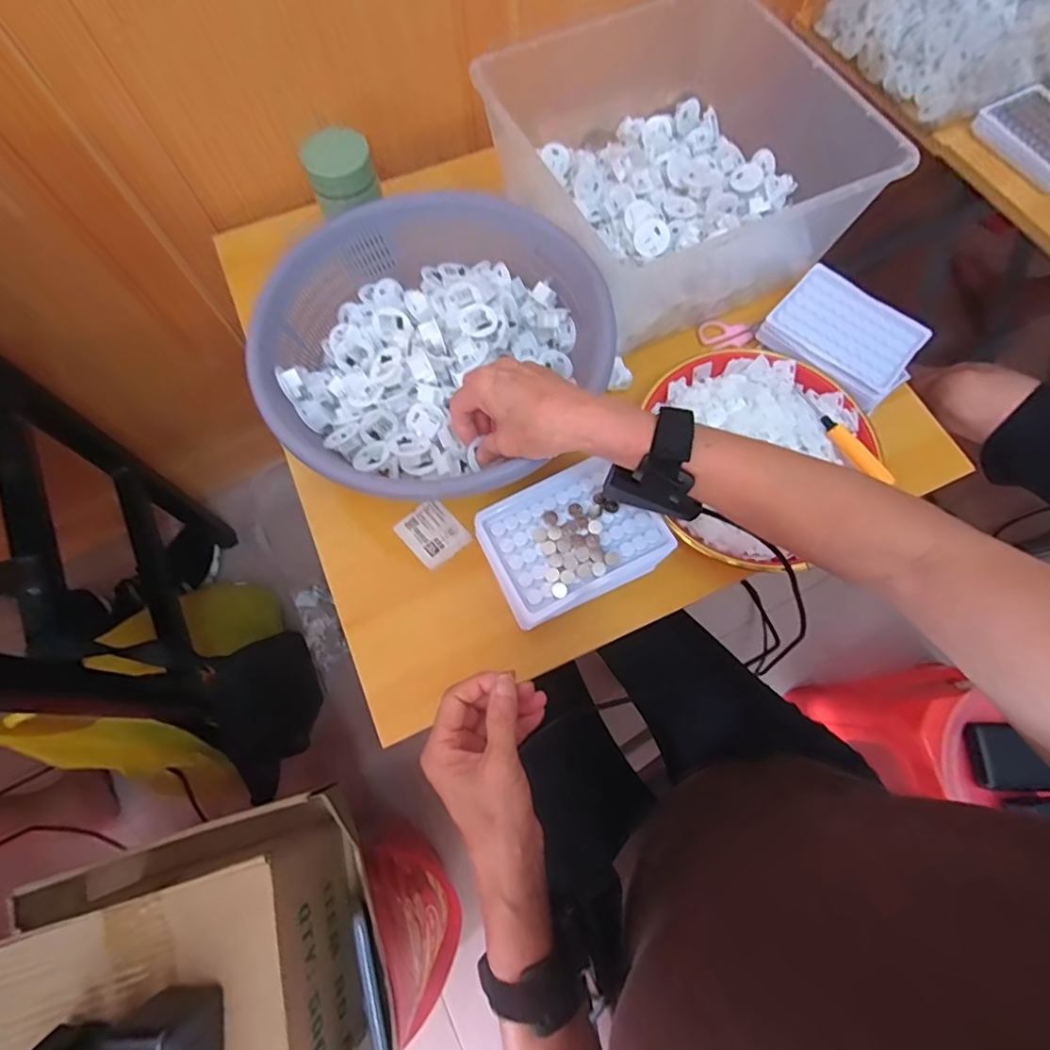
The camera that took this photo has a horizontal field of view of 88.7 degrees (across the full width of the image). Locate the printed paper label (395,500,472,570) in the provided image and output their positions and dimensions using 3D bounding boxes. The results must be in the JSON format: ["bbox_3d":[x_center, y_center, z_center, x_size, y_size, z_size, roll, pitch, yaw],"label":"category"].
[{"bbox_3d":[-0.085,0.007,0.495,0.049,0.004,0.058,-41,76,-12],"label":"printed paper label"}]

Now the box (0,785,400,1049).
[{"bbox_3d":[-0.235,0.411,0.418,0.241,0.149,0.318,-15,72,-5],"label":"box"}]

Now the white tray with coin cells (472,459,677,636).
[{"bbox_3d":[0.037,0.007,0.424,0.134,0.014,0.103,-25,73,-8],"label":"white tray with coin cells"}]

